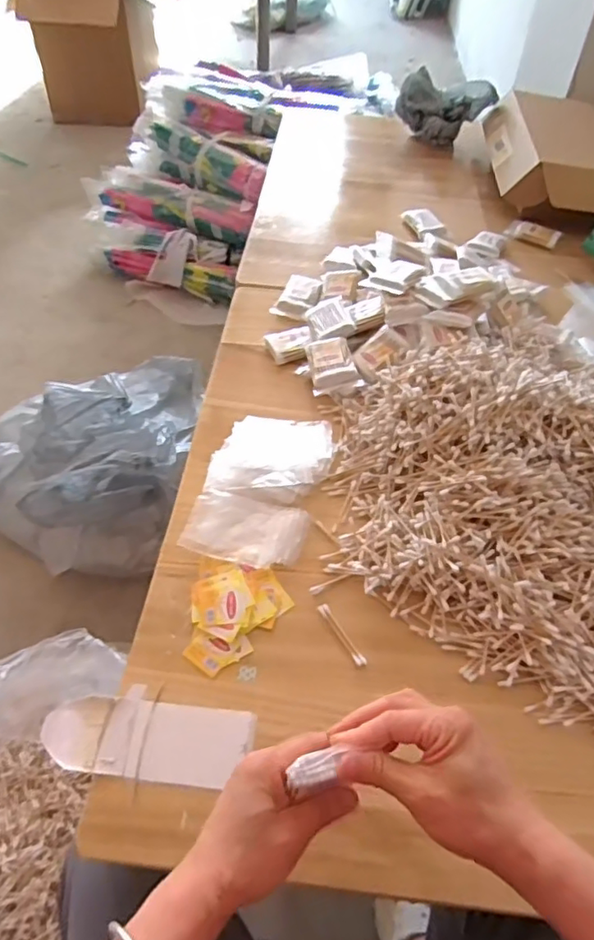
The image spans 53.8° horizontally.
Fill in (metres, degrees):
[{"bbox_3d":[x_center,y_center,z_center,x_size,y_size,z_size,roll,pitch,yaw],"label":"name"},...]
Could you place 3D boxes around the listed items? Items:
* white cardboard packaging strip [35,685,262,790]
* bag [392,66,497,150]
[{"bbox_3d":[-0.128,0.231,0.510,0.174,0.007,0.066,7,54,0],"label":"white cardboard packaging strip"},{"bbox_3d":[0.303,-0.743,1.217,0.195,0.113,0.075,15,52,9],"label":"bag"}]

